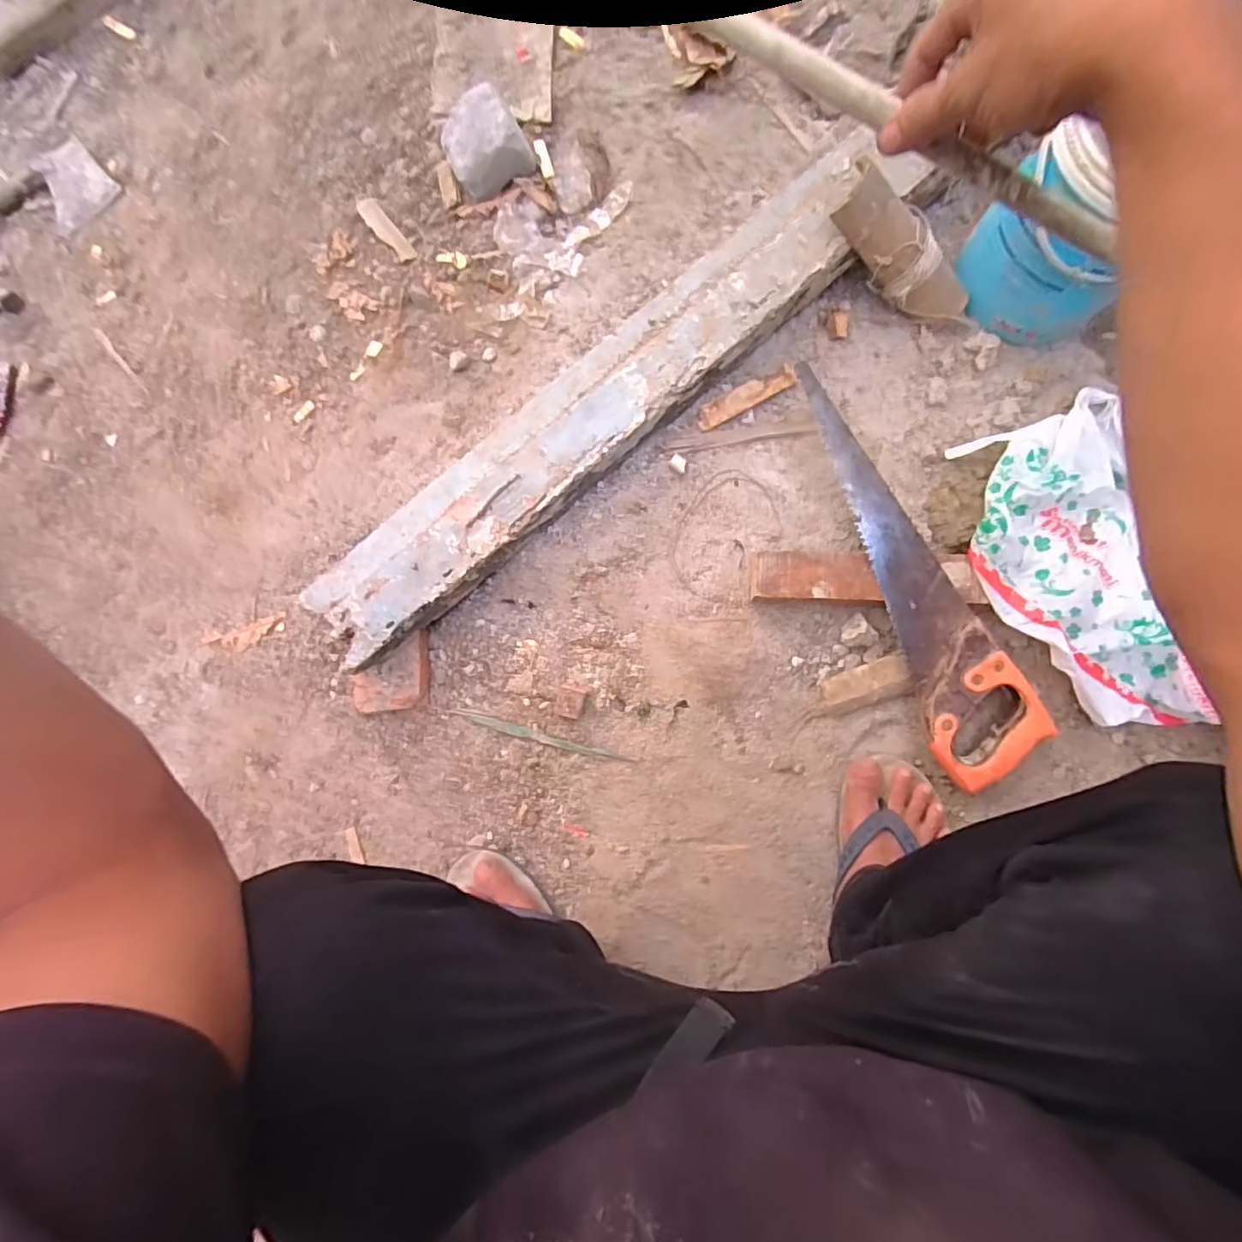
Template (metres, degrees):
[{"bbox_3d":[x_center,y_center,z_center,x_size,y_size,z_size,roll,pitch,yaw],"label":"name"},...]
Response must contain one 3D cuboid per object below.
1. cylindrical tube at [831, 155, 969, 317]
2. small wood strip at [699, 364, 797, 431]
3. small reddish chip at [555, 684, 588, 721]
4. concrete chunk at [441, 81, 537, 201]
[{"bbox_3d":[0.308,-0.405,0.645,0.196,0.059,0.059,30,84,-26],"label":"cylindrical tube"},{"bbox_3d":[0.146,-0.260,0.672,0.124,0.010,0.027,-30,80,0],"label":"small wood strip"},{"bbox_3d":[-0.055,0.089,0.642,0.029,0.026,0.035,14,83,7],"label":"small reddish chip"},{"bbox_3d":[-0.180,-0.632,0.754,0.106,0.074,0.099,-25,80,1],"label":"concrete chunk"}]

